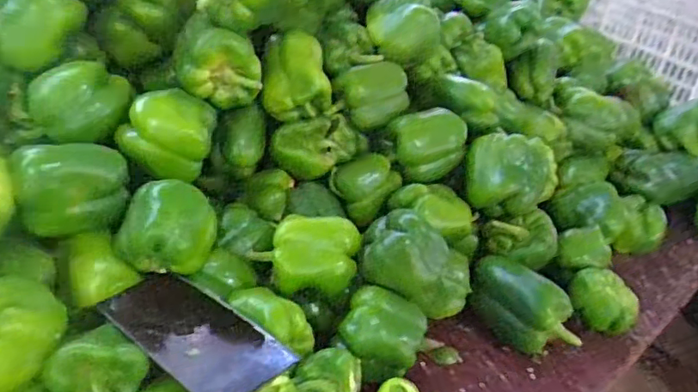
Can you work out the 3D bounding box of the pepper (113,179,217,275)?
[{"bbox_3d":[-0.183,0.030,0.580,0.088,0.079,0.070,9,33,5],"label":"pepper"}]

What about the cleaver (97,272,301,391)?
[{"bbox_3d":[-0.101,0.139,0.492,0.095,0.036,0.271,-25,44,-38],"label":"cleaver"}]

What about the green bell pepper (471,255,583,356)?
[{"bbox_3d":[0.200,0.129,0.683,0.067,0.080,0.139,-21,42,-34],"label":"green bell pepper"}]

